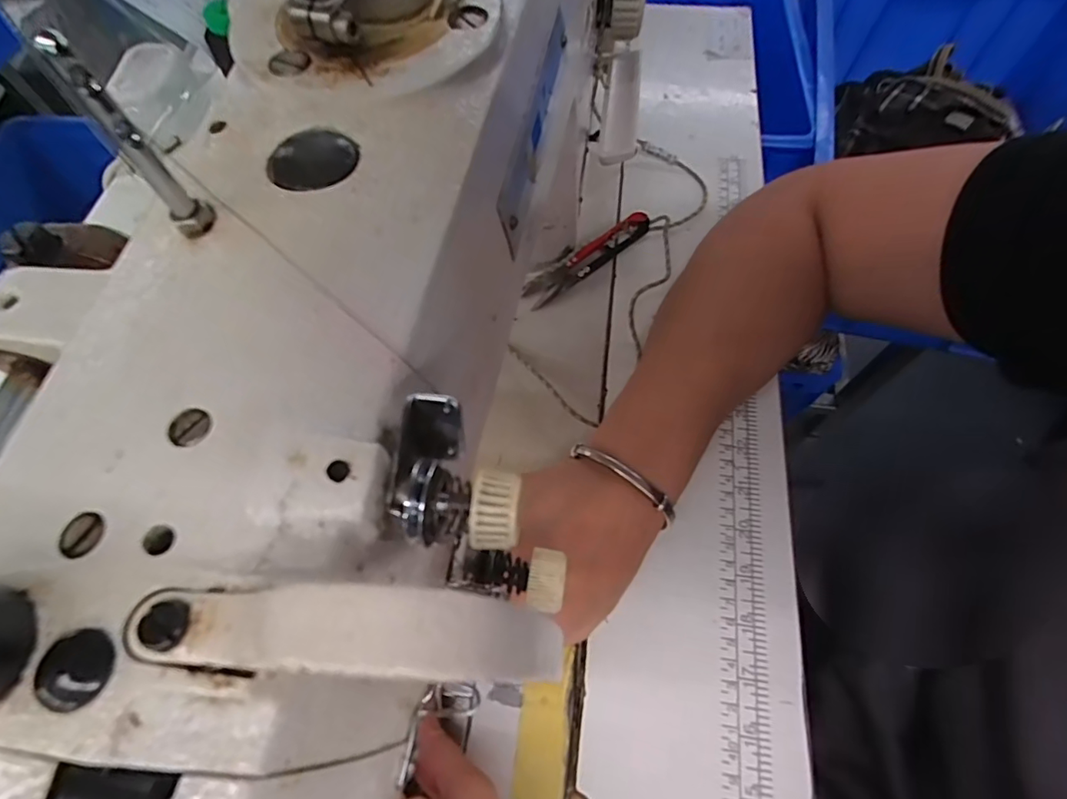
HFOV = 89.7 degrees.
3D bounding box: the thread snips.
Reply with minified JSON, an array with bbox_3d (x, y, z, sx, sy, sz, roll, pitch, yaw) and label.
[{"bbox_3d":[0.039,-0.102,0.386,0.102,0.019,0.022,-31,66,-13],"label":"thread snips"}]

